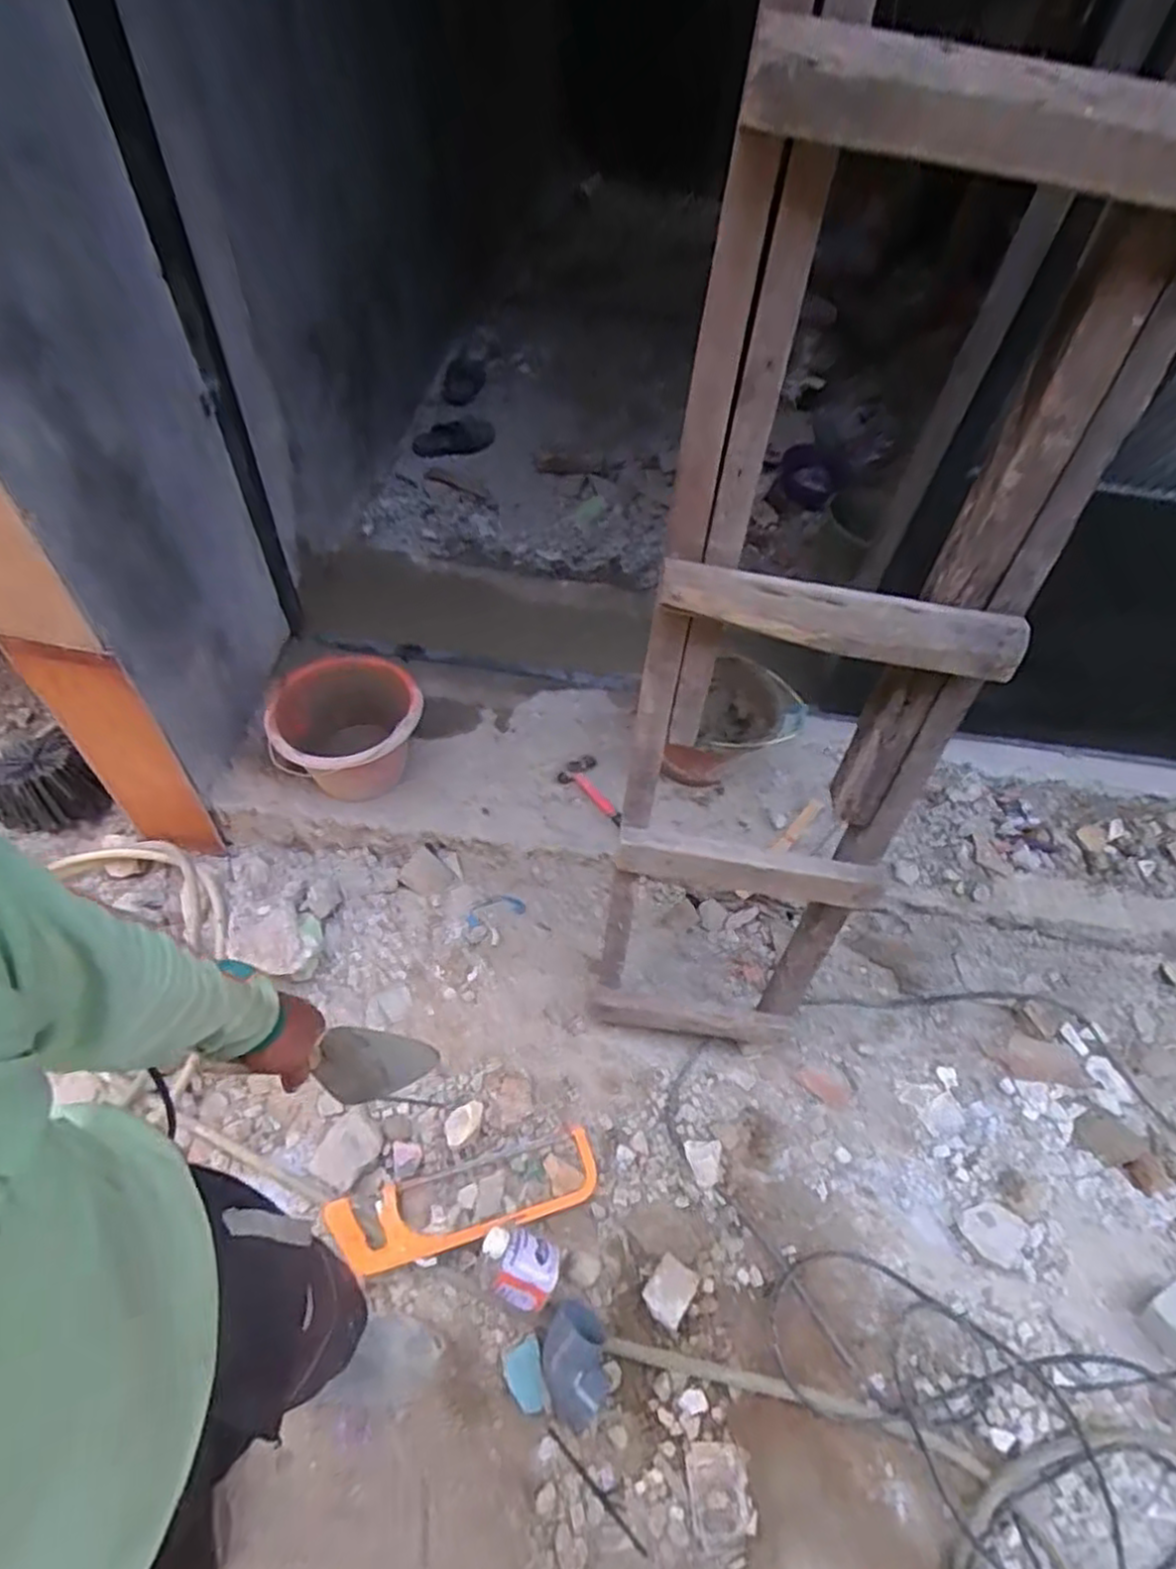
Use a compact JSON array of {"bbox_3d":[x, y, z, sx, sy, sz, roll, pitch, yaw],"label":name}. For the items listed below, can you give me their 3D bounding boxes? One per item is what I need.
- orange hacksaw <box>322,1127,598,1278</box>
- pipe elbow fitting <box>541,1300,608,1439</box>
[{"bbox_3d":[-0.203,0.700,1.199,0.444,0.024,0.118,-12,59,-12],"label":"orange hacksaw"},{"bbox_3d":[-0.018,0.856,1.057,0.094,0.108,0.146,-3,57,-7],"label":"pipe elbow fitting"}]

